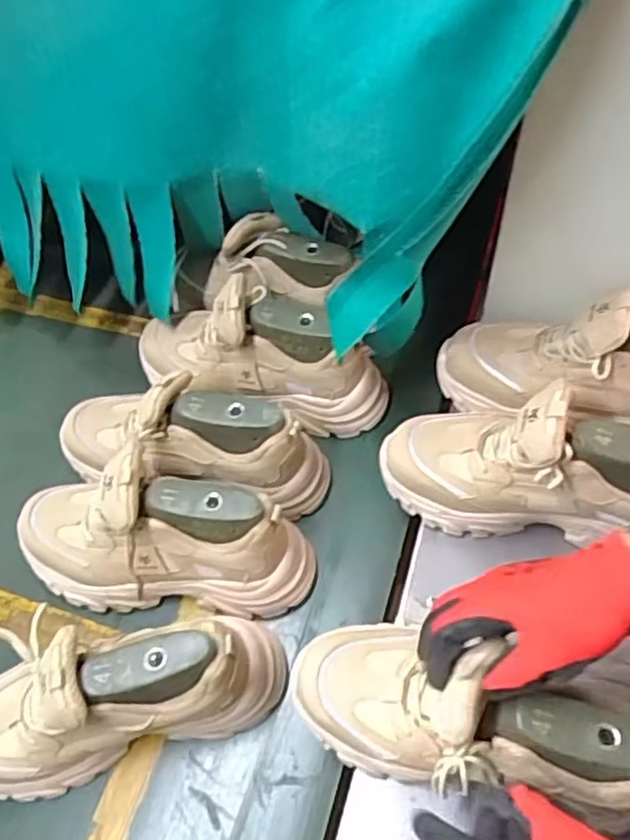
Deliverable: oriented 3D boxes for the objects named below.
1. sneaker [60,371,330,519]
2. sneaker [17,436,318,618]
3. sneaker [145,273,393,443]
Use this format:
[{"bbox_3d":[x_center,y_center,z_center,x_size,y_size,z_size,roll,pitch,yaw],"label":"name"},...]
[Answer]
[{"bbox_3d":[-0.131,0.003,0.711,0.294,0.138,0.125,9,60,8],"label":"sneaker"},{"bbox_3d":[-0.152,0.108,0.645,0.296,0.144,0.109,2,59,4],"label":"sneaker"},{"bbox_3d":[-0.064,-0.077,0.753,0.286,0.140,0.097,17,62,13],"label":"sneaker"}]

